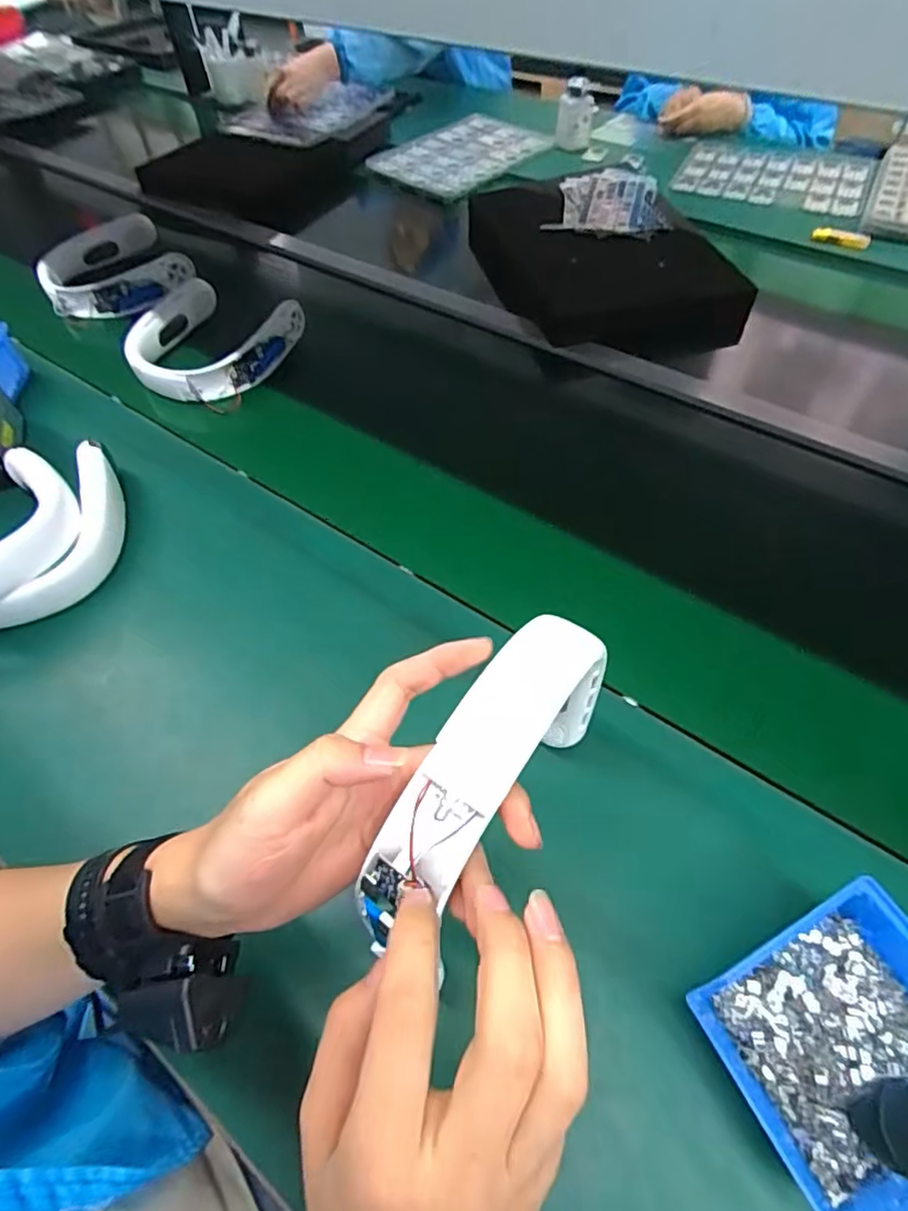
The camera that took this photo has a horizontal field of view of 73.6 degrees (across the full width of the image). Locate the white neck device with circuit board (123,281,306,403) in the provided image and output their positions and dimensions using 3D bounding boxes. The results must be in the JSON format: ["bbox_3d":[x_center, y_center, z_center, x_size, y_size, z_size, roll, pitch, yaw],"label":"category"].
[{"bbox_3d":[-0.329,-0.350,0.802,0.188,0.044,0.185,19,60,17],"label":"white neck device with circuit board"}]

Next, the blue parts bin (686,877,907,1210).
[{"bbox_3d":[0.232,0.246,0.348,0.153,0.060,0.119,-26,58,-12],"label":"blue parts bin"}]

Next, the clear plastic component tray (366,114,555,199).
[{"bbox_3d":[0.018,-0.884,1.179,0.212,0.017,0.324,38,67,25],"label":"clear plastic component tray"}]

